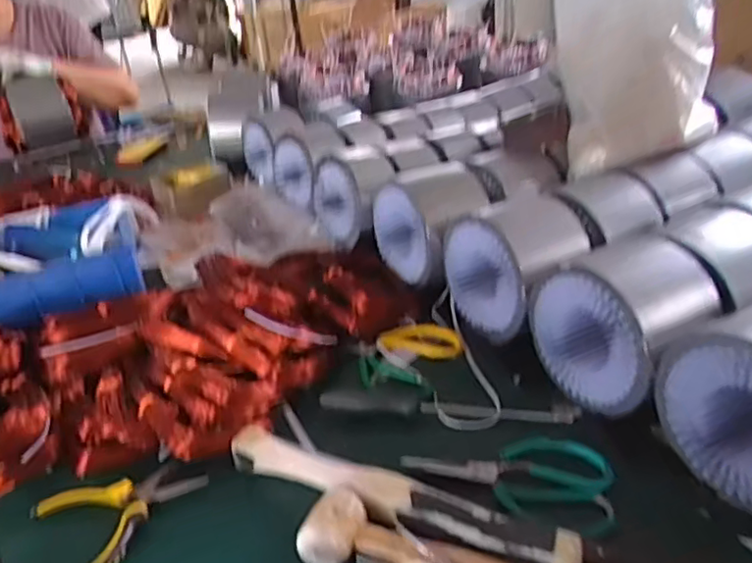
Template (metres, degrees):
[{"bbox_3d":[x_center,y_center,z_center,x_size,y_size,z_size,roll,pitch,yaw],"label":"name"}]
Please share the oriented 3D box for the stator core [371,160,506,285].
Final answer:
[{"bbox_3d":[0.092,-0.098,0.897,0.161,0.136,0.164,-24,35,-28],"label":"stator core"}]

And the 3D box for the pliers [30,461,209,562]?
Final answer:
[{"bbox_3d":[-0.226,0.204,0.570,0.136,0.017,0.112,-25,36,-29],"label":"pliers"}]

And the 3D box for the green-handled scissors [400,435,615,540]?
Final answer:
[{"bbox_3d":[0.121,0.171,0.573,0.180,0.015,0.092,8,34,22],"label":"green-handled scissors"}]

